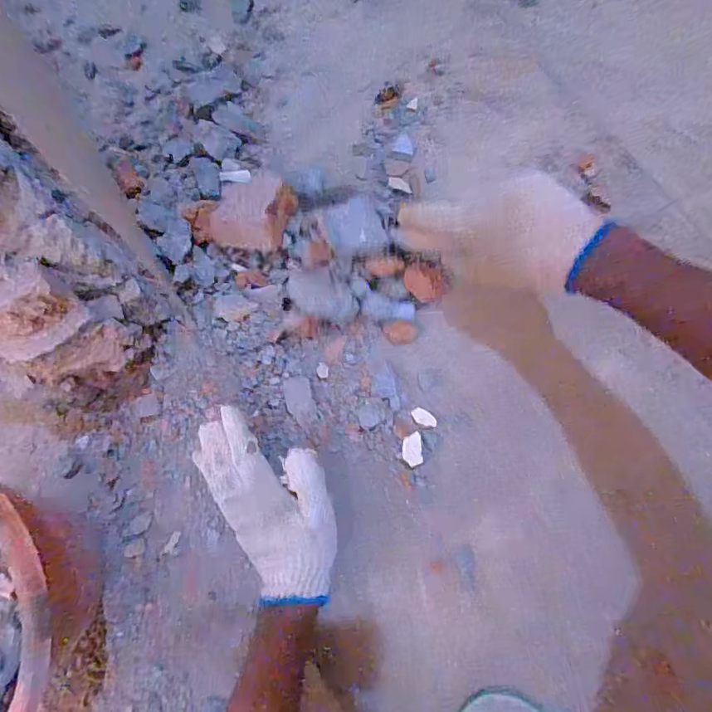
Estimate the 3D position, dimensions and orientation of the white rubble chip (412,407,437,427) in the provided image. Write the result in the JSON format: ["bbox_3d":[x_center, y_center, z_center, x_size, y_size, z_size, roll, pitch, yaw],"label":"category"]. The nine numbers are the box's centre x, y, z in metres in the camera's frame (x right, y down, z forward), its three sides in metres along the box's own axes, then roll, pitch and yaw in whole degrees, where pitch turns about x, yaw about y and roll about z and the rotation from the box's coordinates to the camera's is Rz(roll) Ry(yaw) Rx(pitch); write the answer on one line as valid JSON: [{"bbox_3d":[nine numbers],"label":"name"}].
[{"bbox_3d":[0.071,0.065,0.516,0.028,0.004,0.015,30,80,6],"label":"white rubble chip"}]

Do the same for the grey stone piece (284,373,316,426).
[{"bbox_3d":[-0.059,0.047,0.519,0.029,0.004,0.052,-13,78,-3],"label":"grey stone piece"}]

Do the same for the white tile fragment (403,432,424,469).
[{"bbox_3d":[0.057,0.096,0.504,0.019,0.014,0.032,-5,78,-1],"label":"white tile fragment"}]

